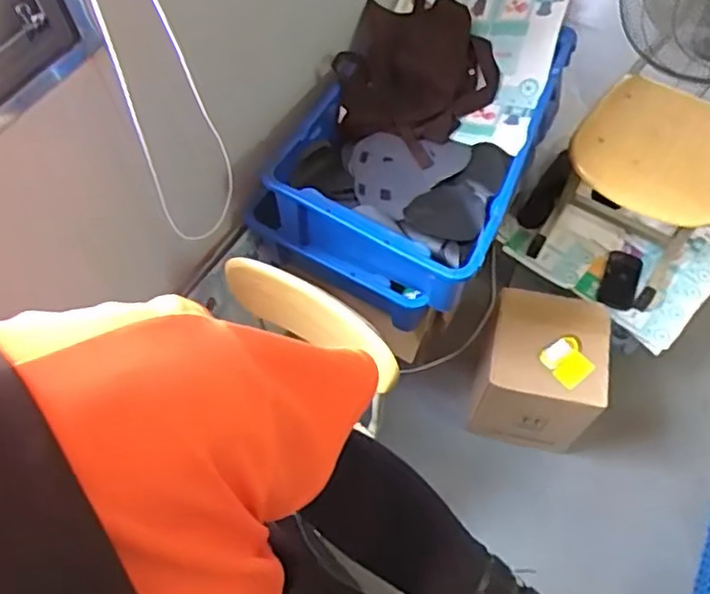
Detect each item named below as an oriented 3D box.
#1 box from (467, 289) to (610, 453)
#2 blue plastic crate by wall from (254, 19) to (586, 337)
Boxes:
[{"bbox_3d":[0.426,0.184,1.549,0.260,0.320,0.262,15,63,9],"label":"box"},{"bbox_3d":[0.110,-0.304,1.356,0.478,0.255,0.614,23,65,12],"label":"blue plastic crate by wall"}]

